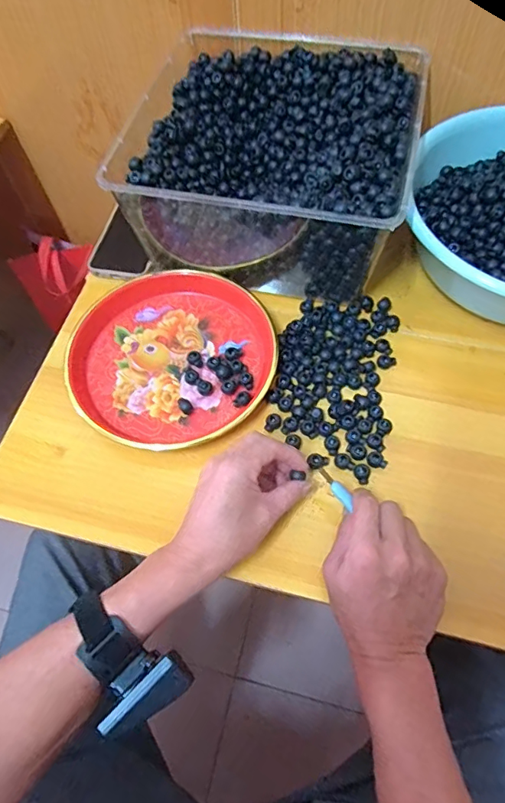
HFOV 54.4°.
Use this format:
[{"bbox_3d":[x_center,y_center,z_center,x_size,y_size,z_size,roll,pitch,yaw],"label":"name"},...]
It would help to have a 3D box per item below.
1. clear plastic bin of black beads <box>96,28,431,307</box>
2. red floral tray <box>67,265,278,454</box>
[{"bbox_3d":[0.027,-0.273,0.566,0.279,0.134,0.271,12,63,9],"label":"clear plastic bin of black beads"},{"bbox_3d":[-0.088,-0.054,0.544,0.215,0.026,0.222,-14,62,-5],"label":"red floral tray"}]

